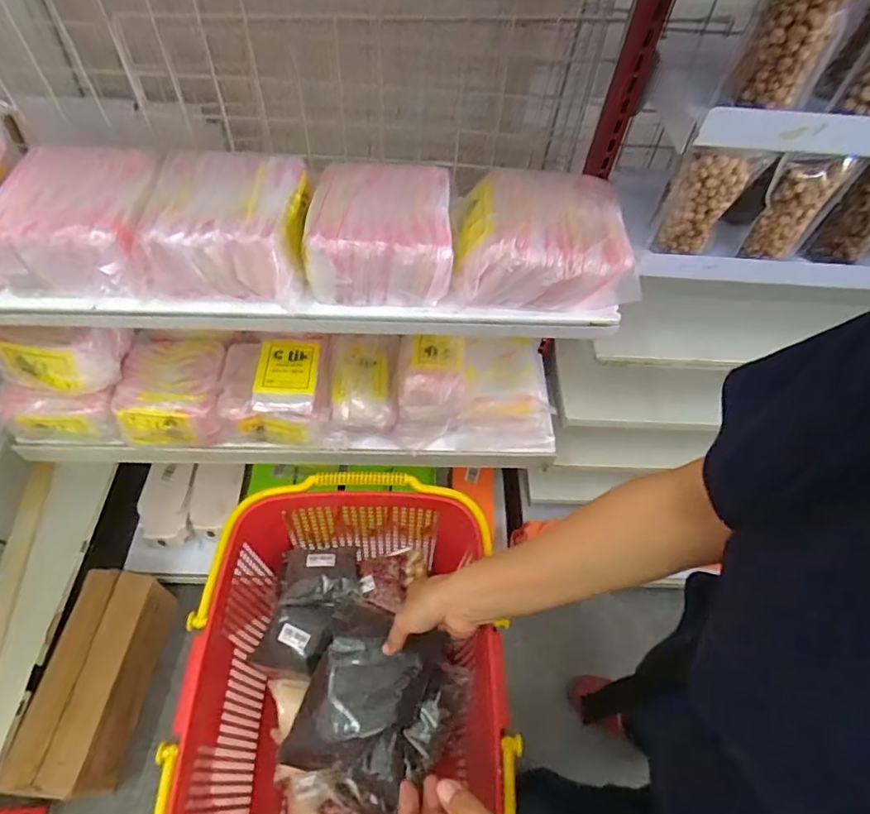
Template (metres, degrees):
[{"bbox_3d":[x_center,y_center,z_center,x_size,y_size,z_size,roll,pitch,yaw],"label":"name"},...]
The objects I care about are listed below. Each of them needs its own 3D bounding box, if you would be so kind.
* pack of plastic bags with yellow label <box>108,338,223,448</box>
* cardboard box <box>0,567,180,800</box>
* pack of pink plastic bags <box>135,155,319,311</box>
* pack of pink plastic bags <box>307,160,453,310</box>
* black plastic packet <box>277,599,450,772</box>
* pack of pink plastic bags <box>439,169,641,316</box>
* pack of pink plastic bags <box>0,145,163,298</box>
[{"bbox_3d":[-0.422,-0.028,0.871,0.161,0.084,0.159,-4,57,-6],"label":"pack of plastic bags with yellow label"},{"bbox_3d":[-0.674,0.543,1.084,0.159,0.187,0.394,6,57,1],"label":"cardboard box"},{"bbox_3d":[-0.235,-0.213,0.618,0.176,0.084,0.170,1,57,-3],"label":"pack of pink plastic bags"},{"bbox_3d":[-0.062,-0.210,0.637,0.167,0.080,0.164,0,57,-3],"label":"pack of pink plastic bags"},{"bbox_3d":[-0.073,0.309,0.581,0.127,0.053,0.168,17,57,8],"label":"black plastic packet"},{"bbox_3d":[0.125,-0.204,0.640,0.209,0.086,0.170,5,57,0],"label":"pack of pink plastic bags"},{"bbox_3d":[-0.407,-0.220,0.617,0.173,0.088,0.174,1,57,-3],"label":"pack of pink plastic bags"}]

